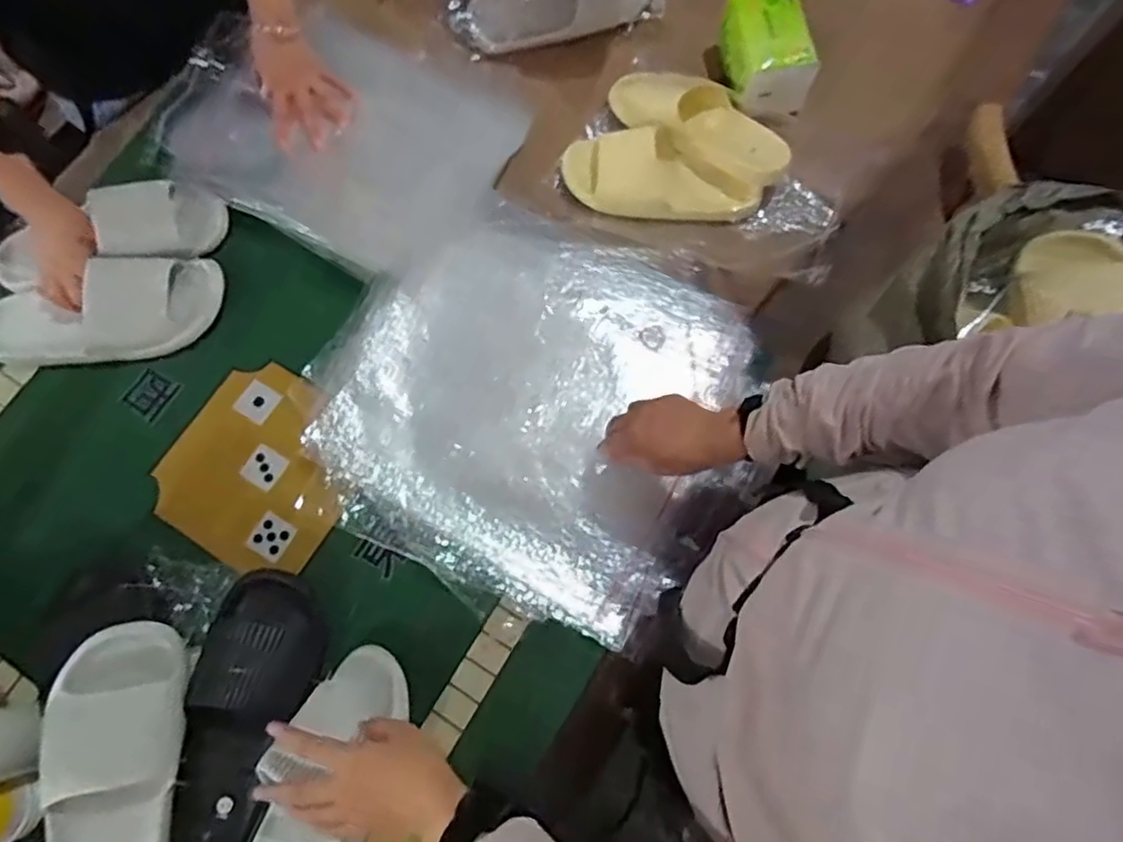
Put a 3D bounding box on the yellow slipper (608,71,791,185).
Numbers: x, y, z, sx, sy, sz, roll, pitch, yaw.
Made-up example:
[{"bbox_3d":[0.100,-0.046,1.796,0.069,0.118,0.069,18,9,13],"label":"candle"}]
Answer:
[{"bbox_3d":[0.177,-0.382,0.803,0.249,0.074,0.079,34,78,9],"label":"yellow slipper"}]

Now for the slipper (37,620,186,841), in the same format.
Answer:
[{"bbox_3d":[-0.409,0.325,0.571,0.102,0.075,0.272,5,88,-22],"label":"slipper"}]

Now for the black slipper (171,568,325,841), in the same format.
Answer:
[{"bbox_3d":[-0.305,0.287,0.601,0.097,0.067,0.265,8,74,2],"label":"black slipper"}]

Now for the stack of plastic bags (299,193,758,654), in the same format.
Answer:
[{"bbox_3d":[-0.025,-0.023,0.692,0.454,0.022,0.422,32,78,6],"label":"stack of plastic bags"}]

